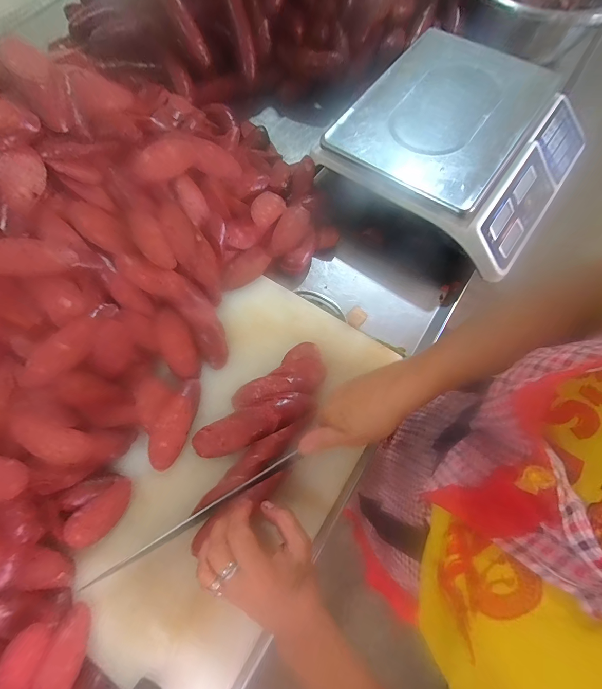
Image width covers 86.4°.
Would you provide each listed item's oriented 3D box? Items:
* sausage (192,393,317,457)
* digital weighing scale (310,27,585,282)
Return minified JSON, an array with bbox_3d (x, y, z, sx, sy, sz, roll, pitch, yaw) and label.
[{"bbox_3d":[-0.054,0.091,0.367,0.144,0.033,0.037,-23,73,-8],"label":"sausage"},{"bbox_3d":[0.253,-0.323,0.488,0.321,0.080,0.371,35,74,11],"label":"digital weighing scale"}]

